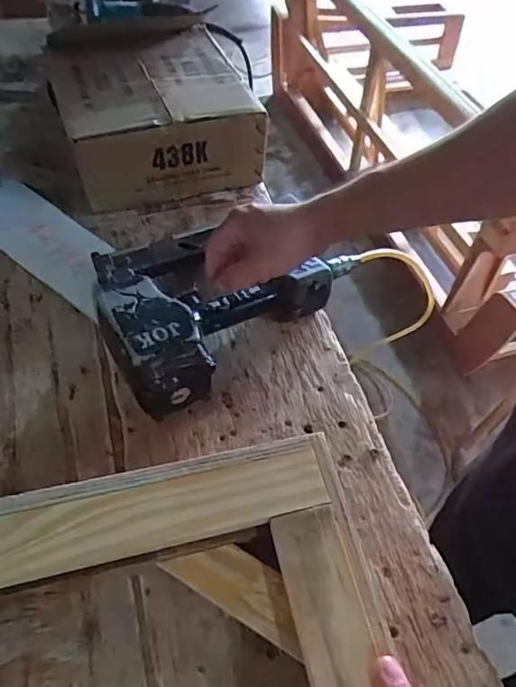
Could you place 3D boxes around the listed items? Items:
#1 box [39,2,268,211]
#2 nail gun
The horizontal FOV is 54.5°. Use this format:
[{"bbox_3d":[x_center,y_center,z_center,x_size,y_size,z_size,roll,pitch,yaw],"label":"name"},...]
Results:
[{"bbox_3d":[-0.138,-0.312,0.682,0.236,0.119,0.222,-13,56,-14],"label":"box"},{"bbox_3d":[-0.023,-0.059,0.530,0.279,0.066,0.236,-14,57,-14],"label":"nail gun"}]

